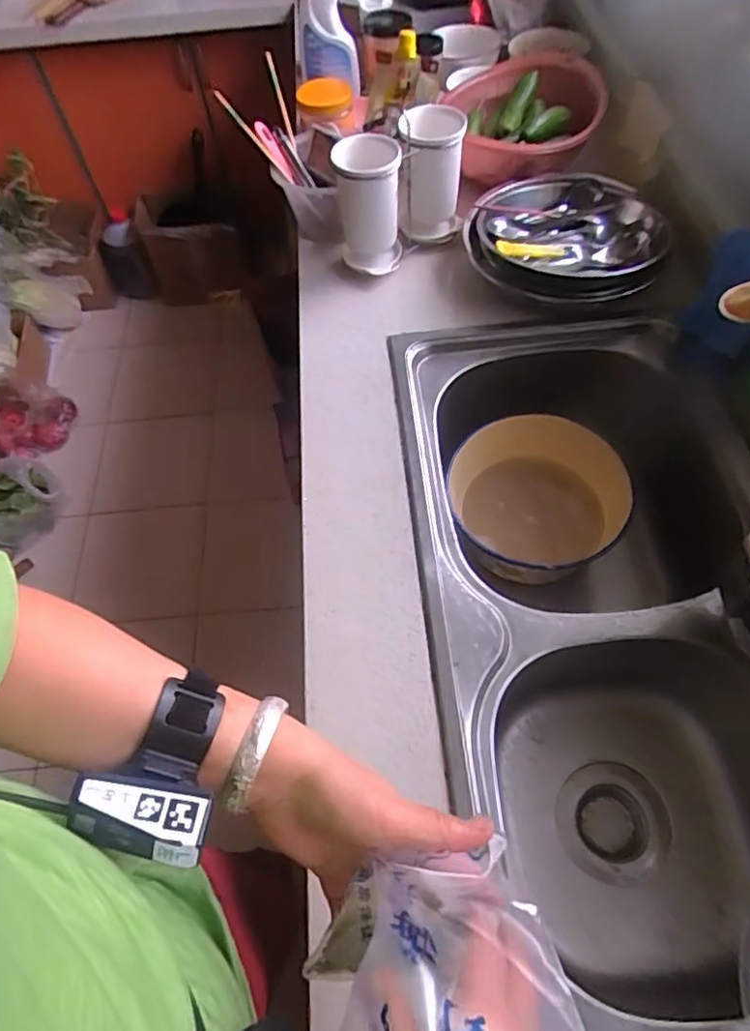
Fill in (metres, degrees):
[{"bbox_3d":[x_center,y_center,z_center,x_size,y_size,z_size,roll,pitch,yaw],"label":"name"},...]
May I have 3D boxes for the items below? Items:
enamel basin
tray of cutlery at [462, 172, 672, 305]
[{"bbox_3d":[0.204,-0.012,0.770,0.217,0.100,0.204,-2,58,3],"label":"enamel basin"},{"bbox_3d":[0.254,-0.376,0.816,0.260,0.059,0.243,22,62,17],"label":"tray of cutlery"}]

